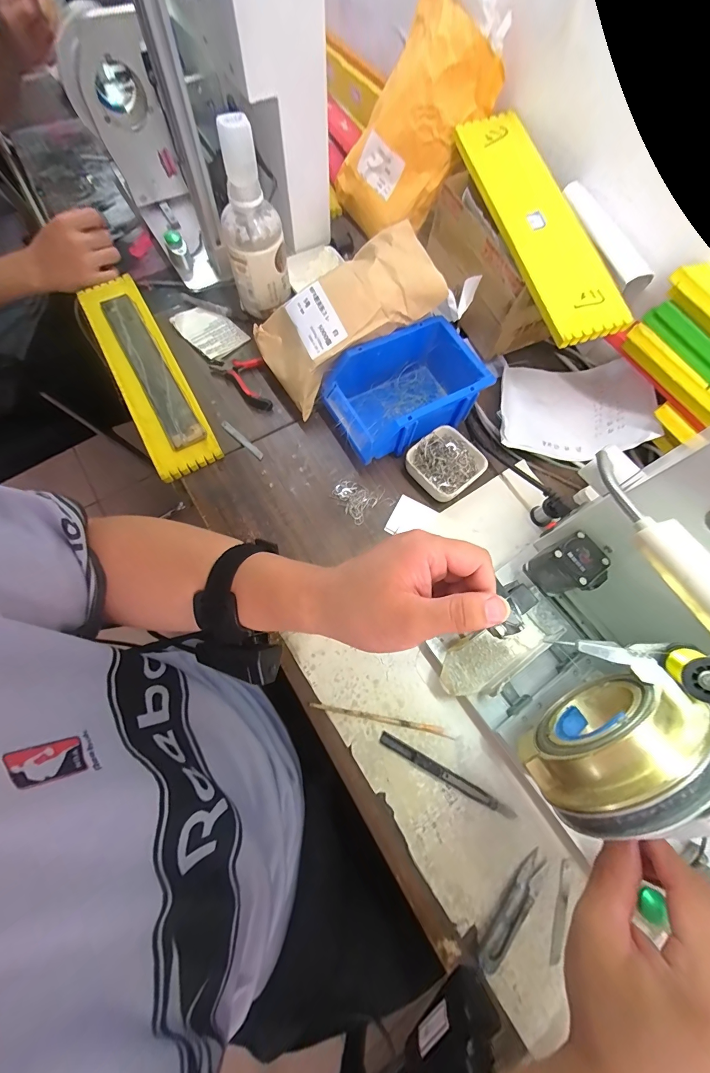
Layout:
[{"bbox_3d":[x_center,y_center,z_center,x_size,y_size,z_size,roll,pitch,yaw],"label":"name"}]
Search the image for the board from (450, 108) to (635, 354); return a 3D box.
[{"bbox_3d":[0.210,-0.377,0.436,0.078,0.012,0.350,-17,76,9],"label":"board"}]

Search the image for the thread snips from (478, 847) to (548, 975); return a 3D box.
[{"bbox_3d":[0.147,0.340,0.335,0.022,0.011,0.099,40,75,11],"label":"thread snips"}]

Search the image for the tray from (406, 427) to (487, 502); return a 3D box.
[{"bbox_3d":[0.114,-0.091,0.470,0.087,0.030,0.080,-40,77,-13],"label":"tray"}]

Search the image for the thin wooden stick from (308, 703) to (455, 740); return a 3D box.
[{"bbox_3d":[0.028,0.189,0.384,0.149,0.004,0.009,12,71,2],"label":"thin wooden stick"}]

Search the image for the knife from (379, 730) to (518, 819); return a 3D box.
[{"bbox_3d":[0.090,0.238,0.368,0.142,0.008,0.012,28,73,7],"label":"knife"}]

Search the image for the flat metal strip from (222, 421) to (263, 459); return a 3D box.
[{"bbox_3d":[-0.150,-0.128,0.492,0.080,0.007,0.010,42,75,11],"label":"flat metal strip"}]

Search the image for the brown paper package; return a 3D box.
[{"bbox_3d":[-0.012,-0.268,0.454,0.227,0.058,0.121,-29,73,14],"label":"brown paper package"}]

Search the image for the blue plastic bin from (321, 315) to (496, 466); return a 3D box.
[{"bbox_3d":[0.060,-0.183,0.476,0.180,0.078,0.123,-26,74,-10],"label":"blue plastic bin"}]

